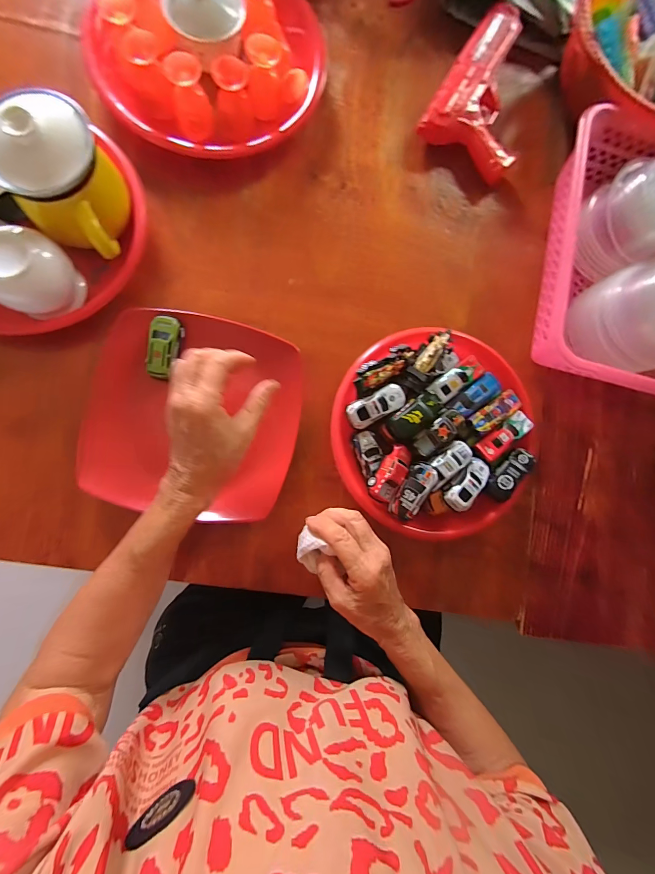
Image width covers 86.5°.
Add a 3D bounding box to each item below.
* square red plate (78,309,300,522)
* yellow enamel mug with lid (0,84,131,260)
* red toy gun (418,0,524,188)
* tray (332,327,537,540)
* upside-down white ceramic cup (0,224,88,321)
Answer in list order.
[{"bbox_3d":[-0.136,-0.024,0.364,0.207,0.033,0.201,11,84,-5],"label":"square red plate"},{"bbox_3d":[-0.240,-0.233,0.332,0.094,0.110,0.105,-42,91,-8],"label":"yellow enamel mug with lid"},{"bbox_3d":[0.209,-0.430,0.437,0.118,0.036,0.200,30,82,-3],"label":"red toy gun"},{"bbox_3d":[0.117,-0.013,0.385,0.219,0.048,0.217,1,85,-6],"label":"tray"},{"bbox_3d":[-0.281,-0.154,0.334,0.060,0.066,0.071,29,83,-3],"label":"upside-down white ceramic cup"}]

